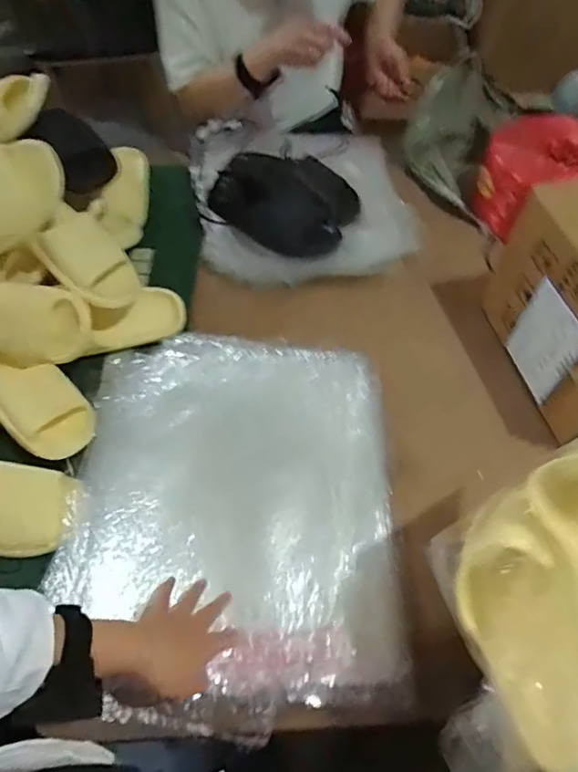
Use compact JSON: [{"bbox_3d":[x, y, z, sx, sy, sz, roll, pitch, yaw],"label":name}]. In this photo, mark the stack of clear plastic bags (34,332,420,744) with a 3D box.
[{"bbox_3d":[-0.068,0.139,0.667,0.391,0.057,0.456,0,58,-2],"label":"stack of clear plastic bags"}]

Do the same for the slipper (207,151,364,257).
[{"bbox_3d":[-0.009,-0.327,0.894,0.233,0.109,0.138,28,61,15],"label":"slipper"}]

